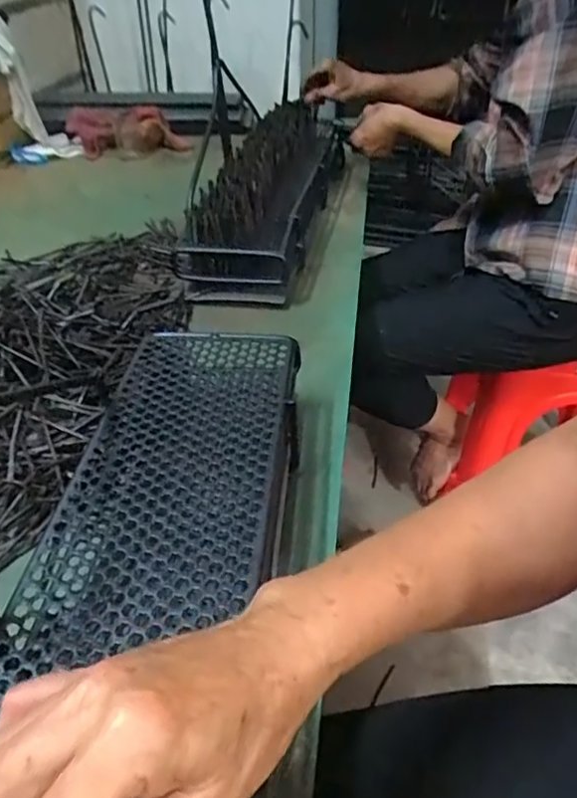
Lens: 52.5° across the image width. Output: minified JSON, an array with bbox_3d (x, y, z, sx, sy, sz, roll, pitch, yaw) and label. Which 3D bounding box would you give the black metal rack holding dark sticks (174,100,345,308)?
[{"bbox_3d":[-0.014,-0.341,0.934,0.159,0.126,0.575,8,40,11],"label":"black metal rack holding dark sticks"}]

